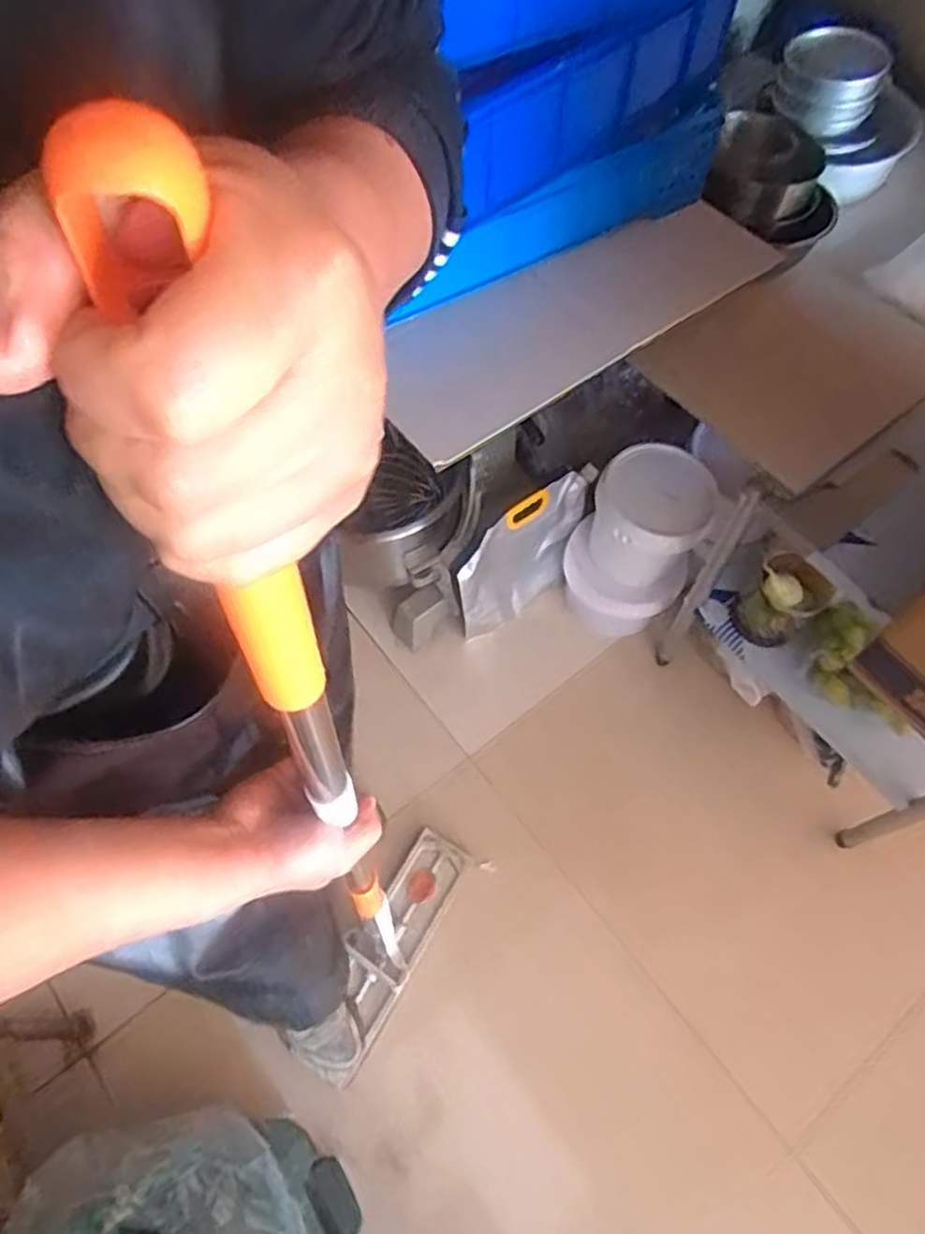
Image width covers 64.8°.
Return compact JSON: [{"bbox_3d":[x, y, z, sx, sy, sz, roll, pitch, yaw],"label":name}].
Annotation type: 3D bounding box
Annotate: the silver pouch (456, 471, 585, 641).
[{"bbox_3d":[0.119,-0.115,1.431,0.327,0.243,0.089,-39,70,-17],"label":"silver pouch"}]

